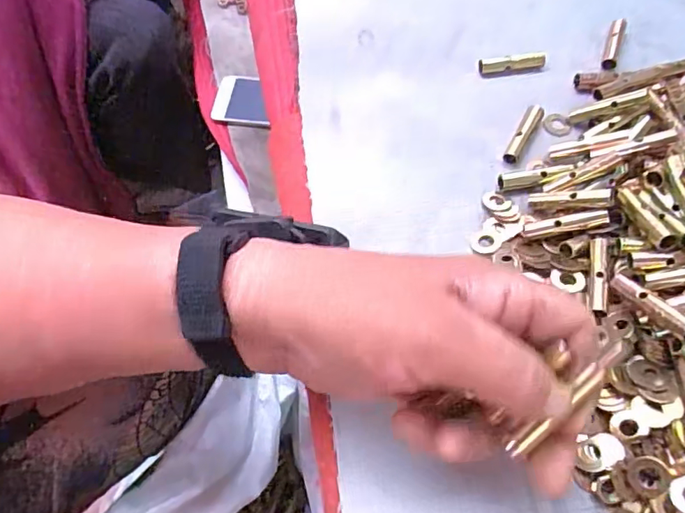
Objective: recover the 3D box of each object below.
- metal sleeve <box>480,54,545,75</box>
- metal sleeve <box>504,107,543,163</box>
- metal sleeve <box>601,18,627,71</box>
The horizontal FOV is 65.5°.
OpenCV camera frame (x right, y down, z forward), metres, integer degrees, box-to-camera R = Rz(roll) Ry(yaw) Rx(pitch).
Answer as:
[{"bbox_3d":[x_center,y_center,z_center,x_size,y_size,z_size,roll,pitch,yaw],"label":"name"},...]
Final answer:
[{"bbox_3d":[0.114,-0.130,0.358,0.045,0.007,0.010,-6,62,-2],"label":"metal sleeve"},{"bbox_3d":[0.111,-0.075,0.325,0.009,0.008,0.042,29,66,15],"label":"metal sleeve"},{"bbox_3d":[0.184,-0.143,0.359,0.010,0.008,0.050,21,64,12],"label":"metal sleeve"}]

